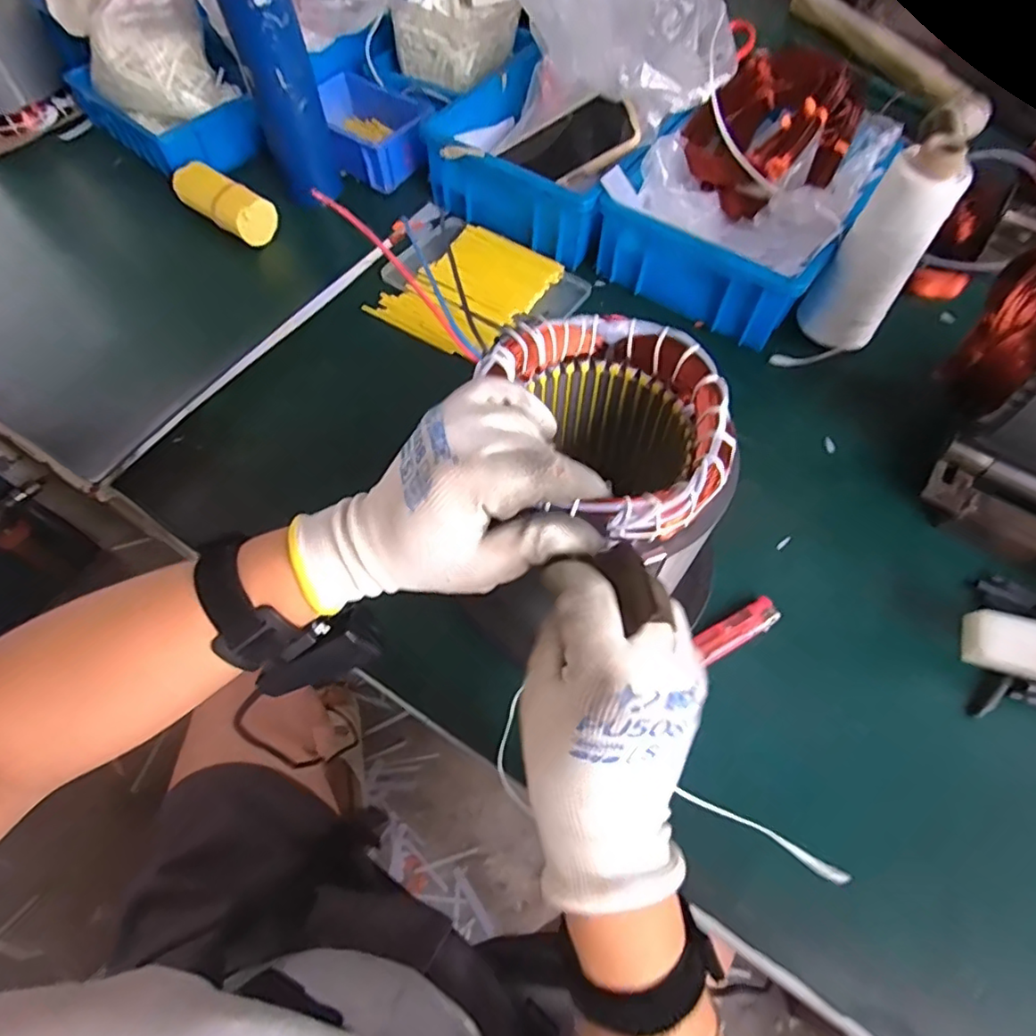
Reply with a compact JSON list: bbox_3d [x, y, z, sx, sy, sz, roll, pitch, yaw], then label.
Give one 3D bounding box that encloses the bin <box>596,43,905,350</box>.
[{"bbox_3d":[0.232,-0.327,0.586,0.202,0.107,0.274,31,66,16],"label":"bin"}]

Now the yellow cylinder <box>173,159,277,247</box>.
[{"bbox_3d":[-0.304,-0.323,0.605,0.119,0.041,0.044,34,66,17],"label":"yellow cylinder"}]

